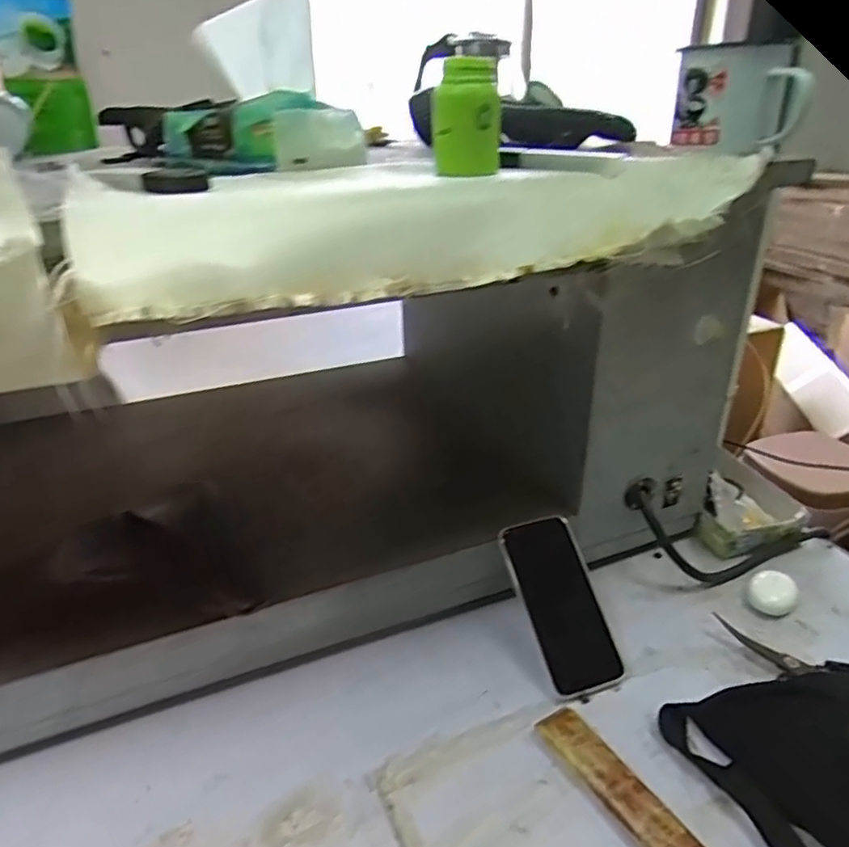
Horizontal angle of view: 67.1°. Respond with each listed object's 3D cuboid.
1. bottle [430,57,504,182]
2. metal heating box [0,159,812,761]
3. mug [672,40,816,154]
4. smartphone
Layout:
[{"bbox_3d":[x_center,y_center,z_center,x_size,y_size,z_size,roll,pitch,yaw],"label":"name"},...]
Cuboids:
[{"bbox_3d":[0.032,-0.233,0.485,0.051,0.078,0.045,1,28,2],"label":"bottle"},{"bbox_3d":[-0.127,-0.047,0.738,0.874,0.374,0.570,-8,29,-14],"label":"metal heating box"},{"bbox_3d":[0.284,-0.292,0.578,0.105,0.083,0.080,14,32,24],"label":"mug"},{"bbox_3d":[0.134,0.171,0.619,0.079,0.011,0.163,-11,66,-19],"label":"smartphone"}]

